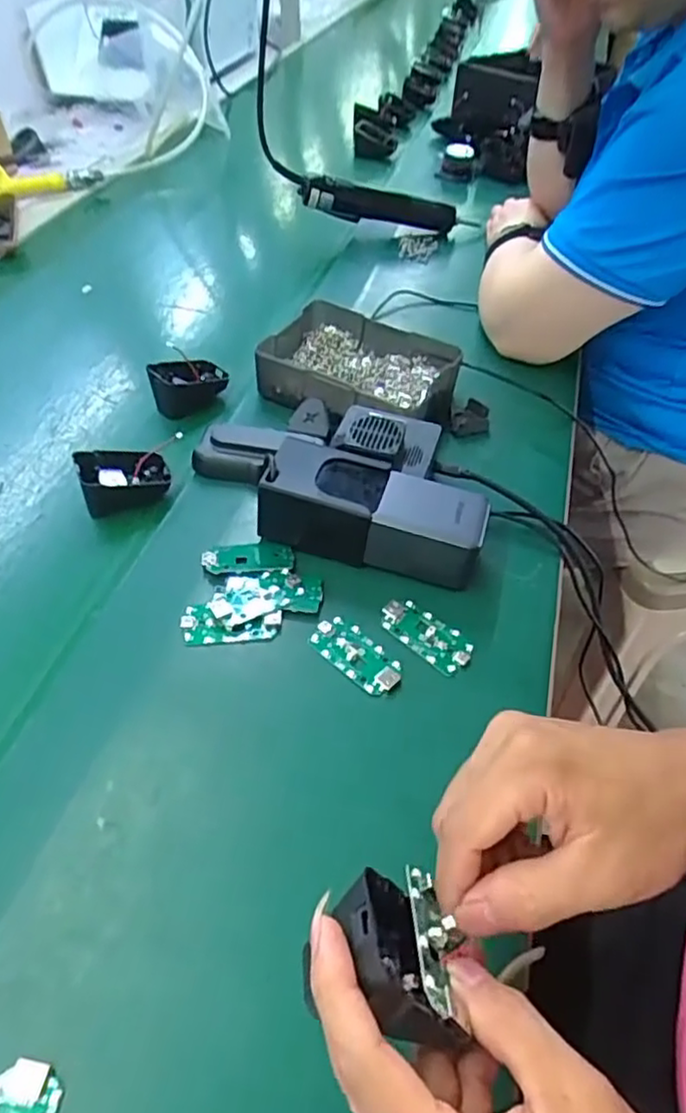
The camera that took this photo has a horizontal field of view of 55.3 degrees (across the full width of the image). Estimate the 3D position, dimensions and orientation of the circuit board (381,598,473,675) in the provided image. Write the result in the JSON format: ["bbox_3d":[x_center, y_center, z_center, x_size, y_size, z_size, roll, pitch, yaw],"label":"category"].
[{"bbox_3d":[0.055,0.051,0.436,0.063,0.008,0.031,30,55,24],"label":"circuit board"}]

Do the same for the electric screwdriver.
[{"bbox_3d":[0.060,-0.435,0.821,0.234,0.047,0.034,-4,47,-24],"label":"electric screwdriver"}]

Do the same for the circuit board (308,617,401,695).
[{"bbox_3d":[0.009,0.062,0.421,0.063,0.004,0.031,35,58,27],"label":"circuit board"}]

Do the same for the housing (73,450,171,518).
[{"bbox_3d":[-0.169,-0.062,0.508,0.065,0.040,0.050,-15,50,-12],"label":"housing"}]

